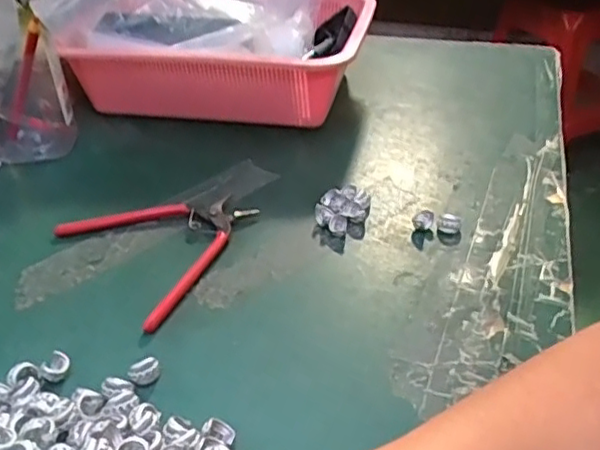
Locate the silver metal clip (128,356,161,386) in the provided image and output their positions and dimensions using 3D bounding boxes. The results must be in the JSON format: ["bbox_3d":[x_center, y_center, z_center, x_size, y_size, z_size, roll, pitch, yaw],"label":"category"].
[{"bbox_3d":[-0.089,0.084,0.368,0.017,0.010,0.012,-21,40,-26],"label":"silver metal clip"}]

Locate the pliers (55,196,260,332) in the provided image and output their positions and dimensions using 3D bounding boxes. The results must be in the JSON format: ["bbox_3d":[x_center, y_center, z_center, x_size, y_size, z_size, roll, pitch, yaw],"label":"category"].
[{"bbox_3d":[-0.122,0.012,0.476,0.131,0.011,0.139,15,38,21],"label":"pliers"}]

